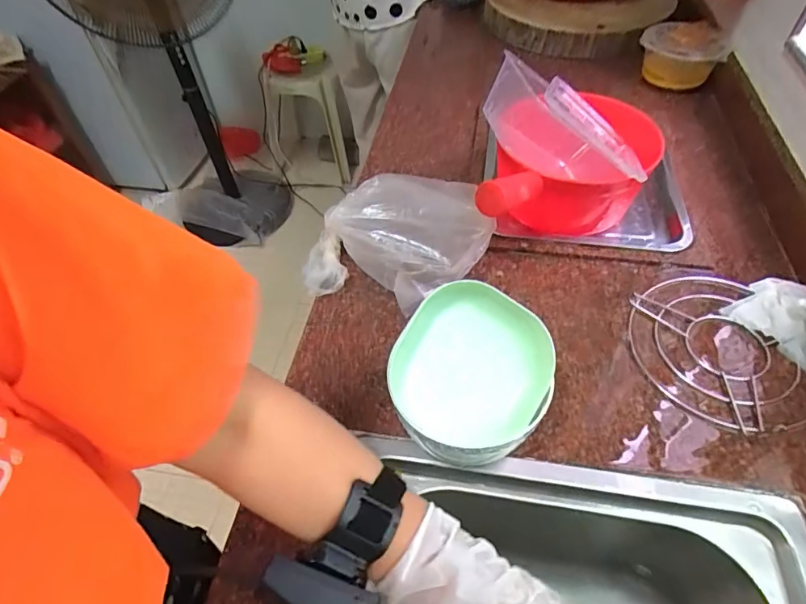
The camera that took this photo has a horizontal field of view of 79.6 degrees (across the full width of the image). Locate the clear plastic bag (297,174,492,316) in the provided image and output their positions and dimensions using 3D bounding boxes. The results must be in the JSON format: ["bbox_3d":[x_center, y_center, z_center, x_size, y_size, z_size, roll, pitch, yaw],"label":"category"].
[{"bbox_3d":[0.001,-0.073,0.572,0.188,0.076,0.162,14,53,14],"label":"clear plastic bag"}]

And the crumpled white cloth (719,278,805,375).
[{"bbox_3d":[0.410,0.010,0.506,0.082,0.040,0.097,-31,56,-20],"label":"crumpled white cloth"}]

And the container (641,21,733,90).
[{"bbox_3d":[0.465,-0.410,0.814,0.127,0.083,0.099,22,55,19],"label":"container"}]

